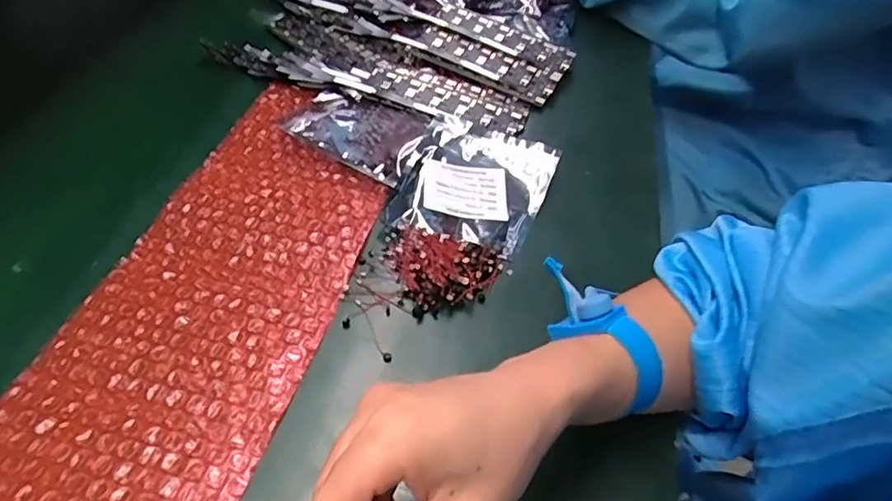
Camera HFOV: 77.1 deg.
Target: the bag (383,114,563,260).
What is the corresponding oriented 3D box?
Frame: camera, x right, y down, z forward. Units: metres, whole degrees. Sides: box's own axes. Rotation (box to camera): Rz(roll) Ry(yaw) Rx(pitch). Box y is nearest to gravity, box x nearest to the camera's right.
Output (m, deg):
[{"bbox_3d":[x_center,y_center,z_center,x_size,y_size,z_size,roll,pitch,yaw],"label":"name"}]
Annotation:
[{"bbox_3d":[0.019,-0.048,0.396,0.098,0.020,0.106,17,49,11],"label":"bag"}]

